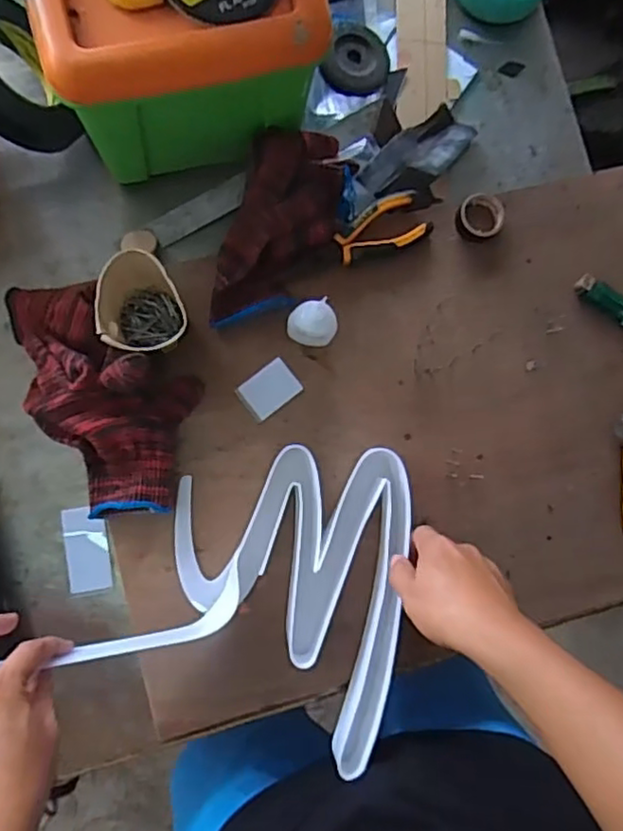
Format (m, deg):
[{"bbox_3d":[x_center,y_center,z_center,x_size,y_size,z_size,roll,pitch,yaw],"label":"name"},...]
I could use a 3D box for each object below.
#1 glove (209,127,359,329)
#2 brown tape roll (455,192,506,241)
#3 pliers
[{"bbox_3d":[-0.024,-0.177,0.602,0.101,0.057,0.204,20,83,-3],"label":"glove"},{"bbox_3d":[0.168,-0.198,0.641,0.053,0.013,0.045,-33,87,-7],"label":"brown tape roll"},{"bbox_3d":[0.068,-0.180,0.630,0.093,0.019,0.049,-31,87,-7],"label":"pliers"}]

